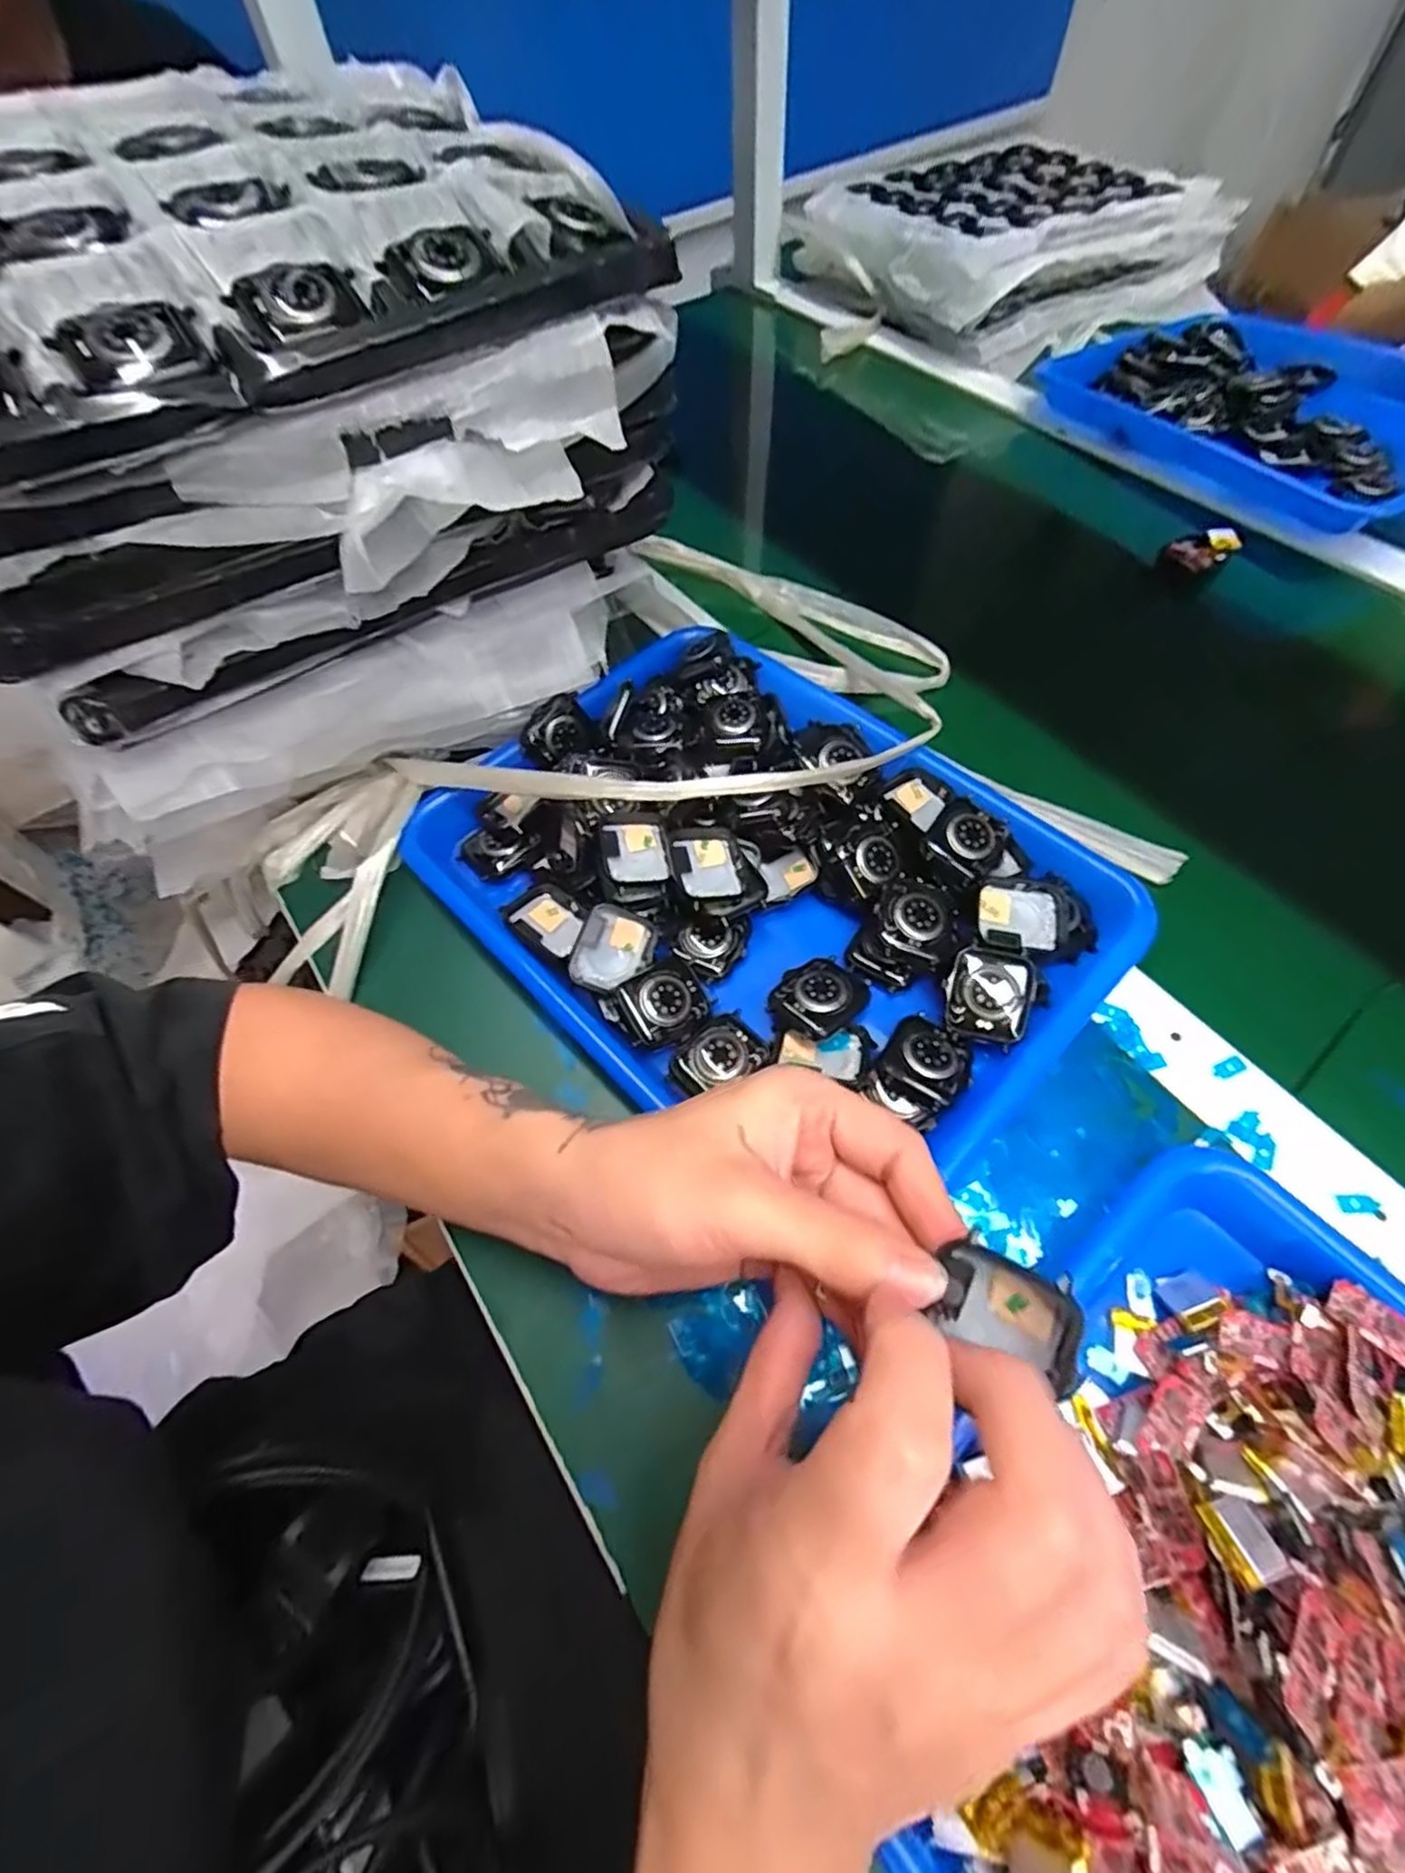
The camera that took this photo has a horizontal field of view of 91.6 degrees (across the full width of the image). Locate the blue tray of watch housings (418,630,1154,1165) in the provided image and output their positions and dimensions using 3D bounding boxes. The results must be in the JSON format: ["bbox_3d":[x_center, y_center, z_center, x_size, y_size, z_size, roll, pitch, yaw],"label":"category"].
[{"bbox_3d":[0.024,-0.033,0.357,0.247,0.041,0.326,-40,66,-17],"label":"blue tray of watch housings"}]

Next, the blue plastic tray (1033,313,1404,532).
[{"bbox_3d":[0.485,-0.459,0.580,0.237,0.047,0.344,-31,64,-13],"label":"blue plastic tray"}]

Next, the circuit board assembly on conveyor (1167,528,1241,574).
[{"bbox_3d":[0.375,-0.292,0.510,0.044,0.012,0.031,-27,63,-12],"label":"circuit board assembly on conveyor"}]

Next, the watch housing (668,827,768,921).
[{"bbox_3d":[0.007,-0.033,0.350,0.039,0.009,0.051,-18,65,-16],"label":"watch housing"}]

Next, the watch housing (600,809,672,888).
[{"bbox_3d":[-0.036,-0.046,0.356,0.033,0.007,0.046,-12,61,-3],"label":"watch housing"}]

